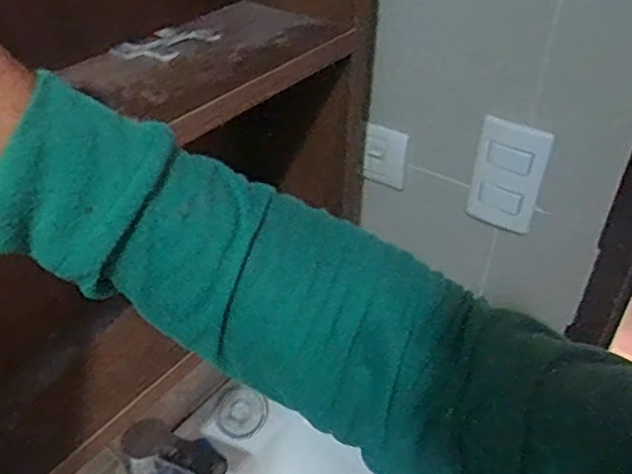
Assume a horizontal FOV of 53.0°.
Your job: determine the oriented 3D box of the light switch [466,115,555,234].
[{"bbox_3d":[0.183,-0.056,0.609,0.067,0.115,0.010,22,42,25],"label":"light switch"}]

